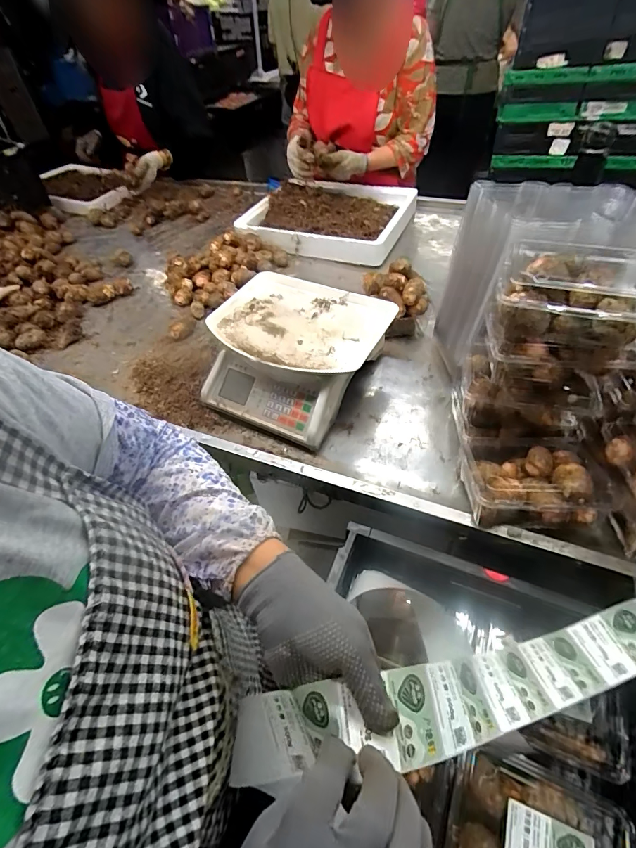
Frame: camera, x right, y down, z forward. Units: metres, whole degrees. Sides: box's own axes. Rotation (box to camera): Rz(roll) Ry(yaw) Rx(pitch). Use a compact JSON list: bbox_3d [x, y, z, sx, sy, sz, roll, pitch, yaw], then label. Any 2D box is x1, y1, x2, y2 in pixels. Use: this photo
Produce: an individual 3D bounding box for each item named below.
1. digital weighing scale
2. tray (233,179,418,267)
[{"bbox_3d":[-0.044,-0.123,0.732,0.300,0.128,0.288,20,54,22],"label":"digital weighing scale"},{"bbox_3d":[0.033,-0.625,1.220,0.470,0.081,0.417,14,52,18],"label":"tray"}]

